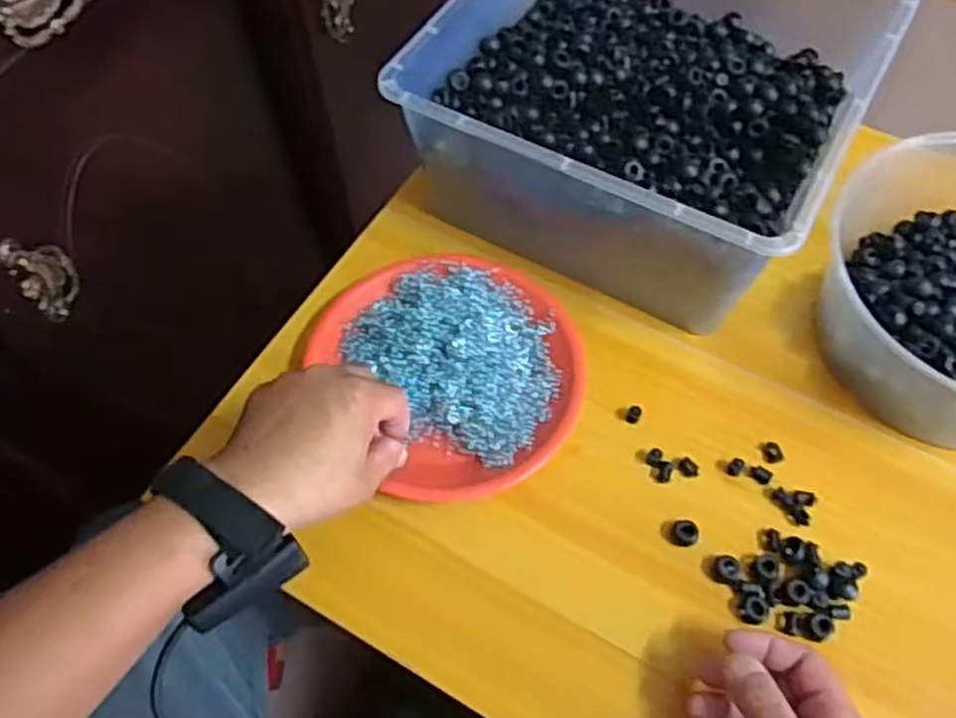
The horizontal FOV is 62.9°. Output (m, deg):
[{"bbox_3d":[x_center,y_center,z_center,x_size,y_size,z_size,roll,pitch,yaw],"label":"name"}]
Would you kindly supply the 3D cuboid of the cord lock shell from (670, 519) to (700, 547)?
[{"bbox_3d":[0.138,0.115,0.520,0.018,0.013,0.018,0,60,0],"label":"cord lock shell"}]

